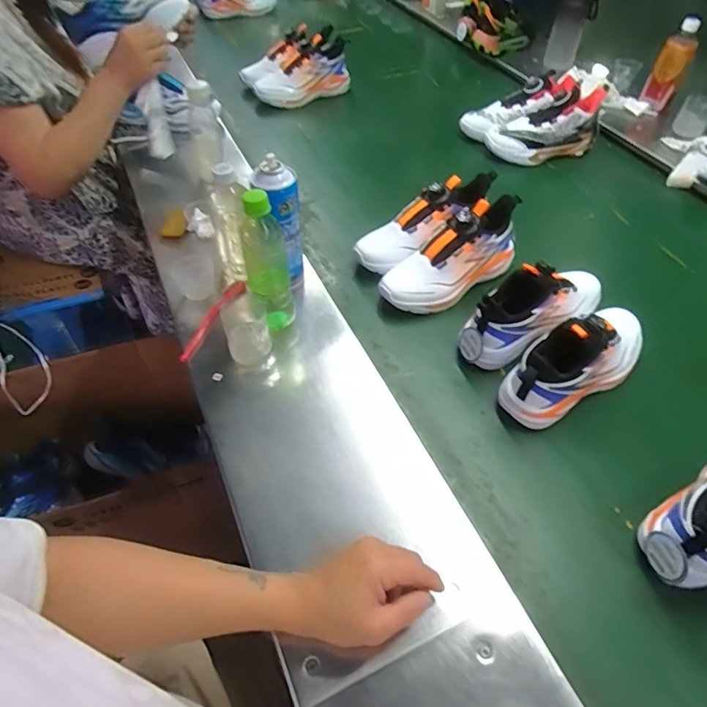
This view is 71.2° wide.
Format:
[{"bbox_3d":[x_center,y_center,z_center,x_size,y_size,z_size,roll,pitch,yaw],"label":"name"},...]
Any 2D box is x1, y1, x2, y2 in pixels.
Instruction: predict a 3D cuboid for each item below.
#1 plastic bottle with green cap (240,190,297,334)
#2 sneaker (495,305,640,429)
[{"bbox_3d":[-0.118,-0.113,0.678,0.059,0.226,0.058,-10,48,-5],"label":"plastic bottle with green cap"},{"bbox_3d":[0.305,-0.001,0.672,0.245,0.137,0.093,-26,52,-18],"label":"sneaker"}]

